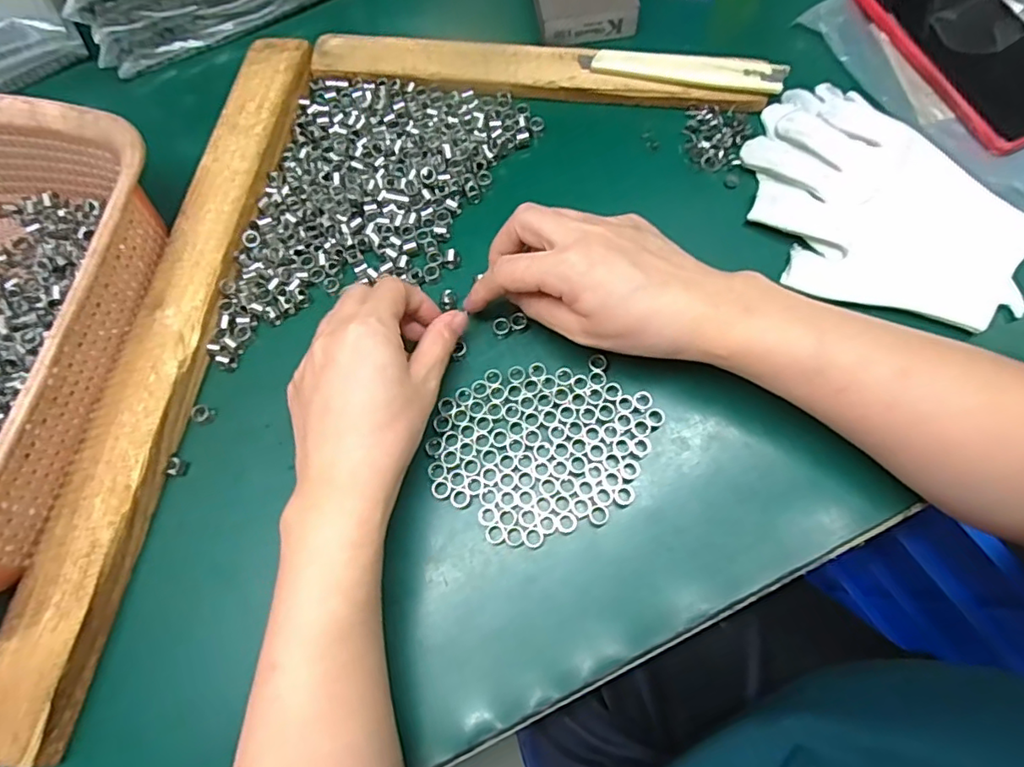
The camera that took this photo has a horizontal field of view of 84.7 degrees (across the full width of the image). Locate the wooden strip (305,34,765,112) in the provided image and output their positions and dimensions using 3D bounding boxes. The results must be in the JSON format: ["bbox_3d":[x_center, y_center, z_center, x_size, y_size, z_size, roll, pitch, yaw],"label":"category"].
[{"bbox_3d":[0.012,-0.221,0.392,0.313,0.015,0.031,7,72,4],"label":"wooden strip"}]

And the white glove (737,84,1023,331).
[{"bbox_3d":[0.219,-0.106,0.343,0.120,0.016,0.178,-40,75,-11],"label":"white glove"}]

